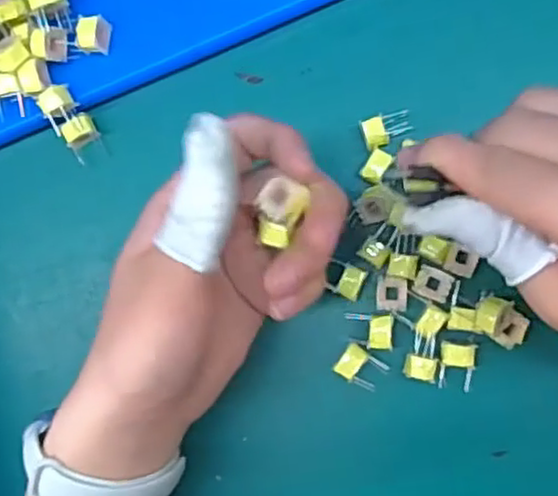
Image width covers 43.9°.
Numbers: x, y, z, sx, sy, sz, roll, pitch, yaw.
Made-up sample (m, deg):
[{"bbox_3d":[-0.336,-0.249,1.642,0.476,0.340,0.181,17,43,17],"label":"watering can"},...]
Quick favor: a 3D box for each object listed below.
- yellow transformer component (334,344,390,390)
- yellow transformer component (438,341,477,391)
[{"bbox_3d":[0.040,0.057,0.333,0.021,0.016,0.016,38,97,6],"label":"yellow transformer component"},{"bbox_3d":[0.083,0.055,0.324,0.015,0.010,0.022,8,93,9],"label":"yellow transformer component"}]

